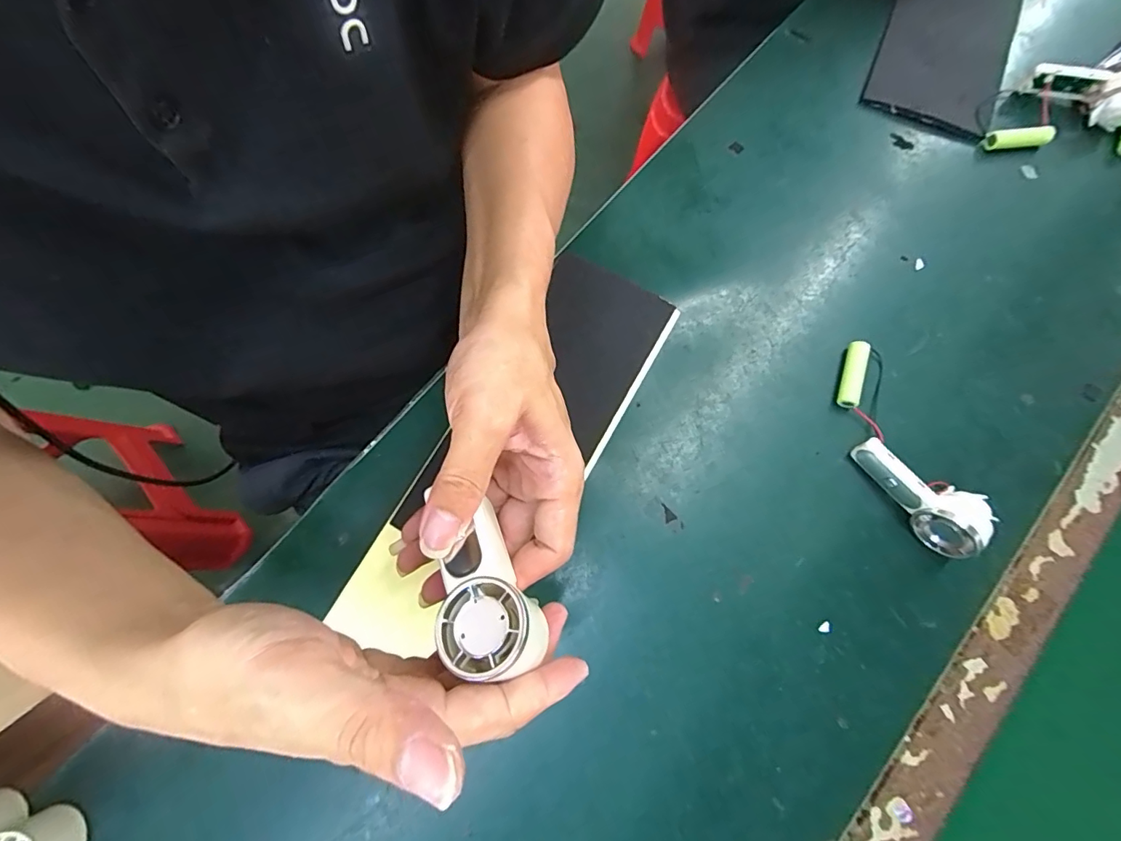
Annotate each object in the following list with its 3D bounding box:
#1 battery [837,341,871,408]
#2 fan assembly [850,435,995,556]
[{"bbox_3d":[0.223,-0.035,0.369,0.014,0.015,0.053,16,76,4],"label":"battery"},{"bbox_3d":[0.252,0.046,0.333,0.036,0.040,0.091,-32,78,-8],"label":"fan assembly"}]

